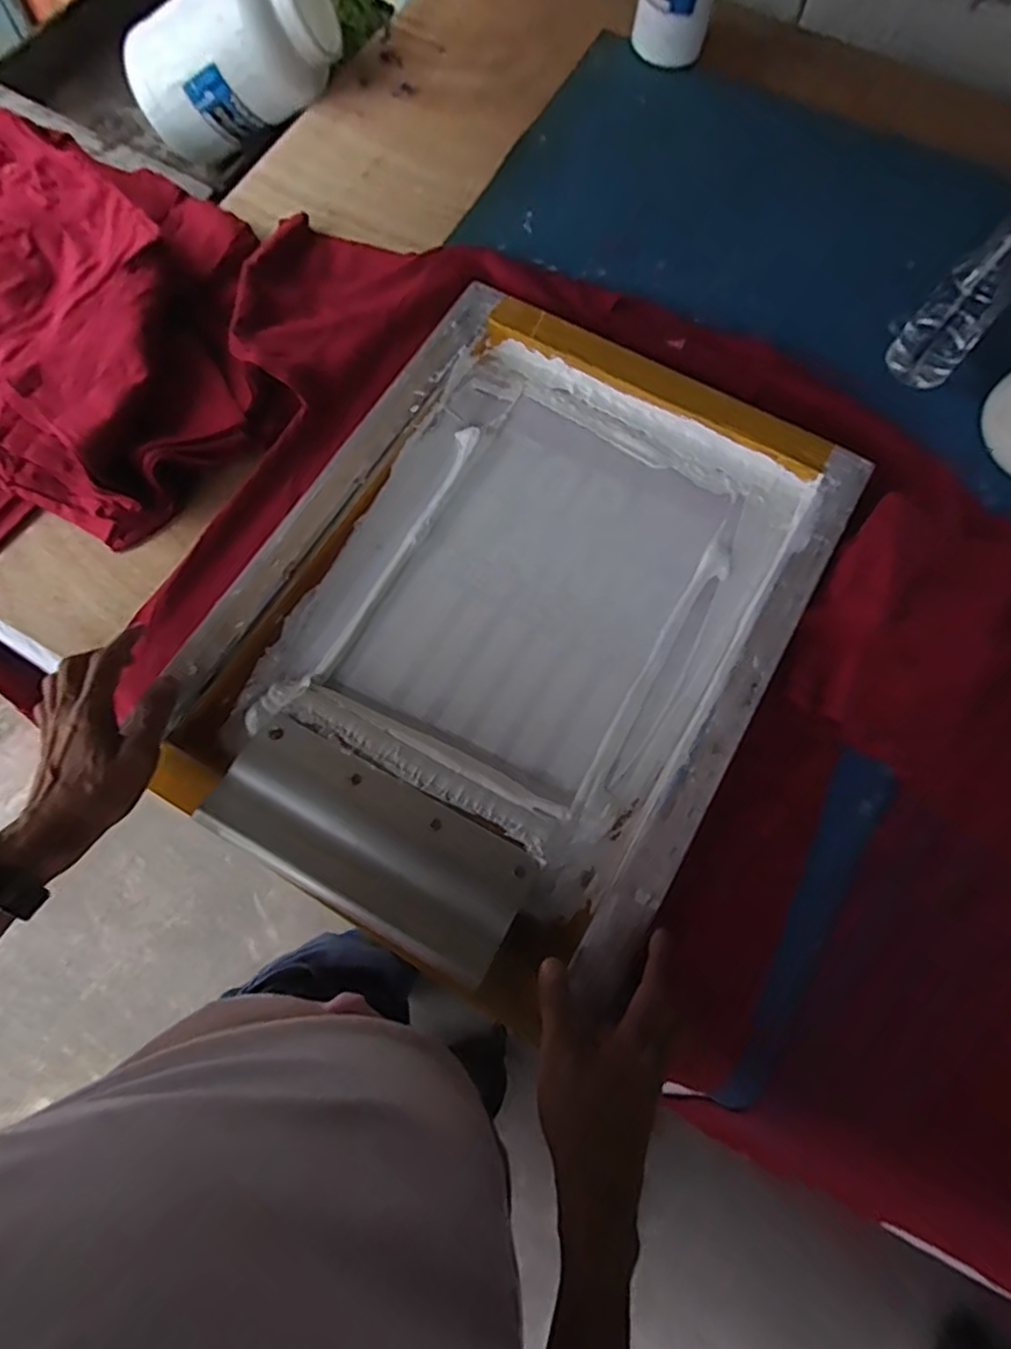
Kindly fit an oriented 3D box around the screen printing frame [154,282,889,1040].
[{"bbox_3d":[0.013,-0.074,0.599,0.453,0.058,0.604,29,73,9],"label":"screen printing frame"}]

